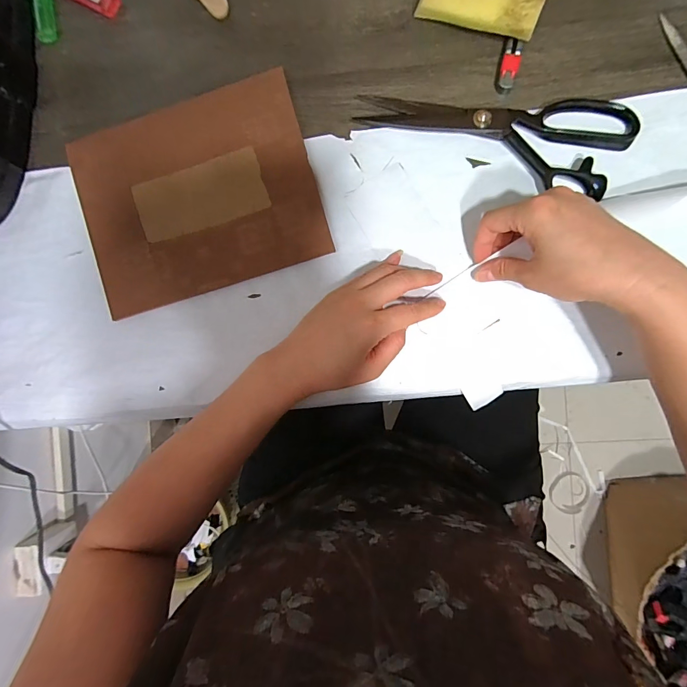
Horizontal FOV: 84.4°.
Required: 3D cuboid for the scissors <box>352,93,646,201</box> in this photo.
[{"bbox_3d":[0.135,-0.188,0.346,0.243,0.014,0.079,9,90,5],"label":"scissors"}]

